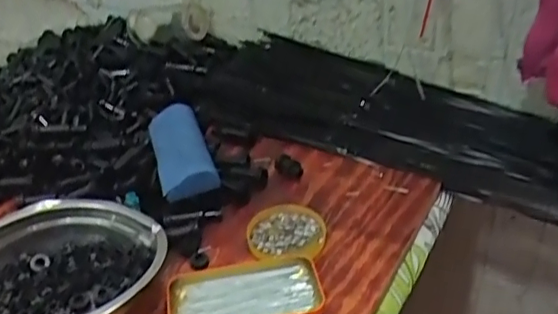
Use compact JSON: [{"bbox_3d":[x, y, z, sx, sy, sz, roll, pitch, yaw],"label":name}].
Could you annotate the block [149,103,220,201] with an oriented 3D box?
[{"bbox_3d":[-0.119,-0.014,0.702,0.058,0.031,0.179,-13,35,-13],"label":"block"}]

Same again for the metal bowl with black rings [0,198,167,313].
[{"bbox_3d":[-0.208,0.113,0.541,0.180,0.085,0.194,-3,34,2],"label":"metal bowl with black rings"}]

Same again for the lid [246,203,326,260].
[{"bbox_3d":[0.006,0.078,0.626,0.082,0.015,0.083,-3,34,2],"label":"lid"}]

